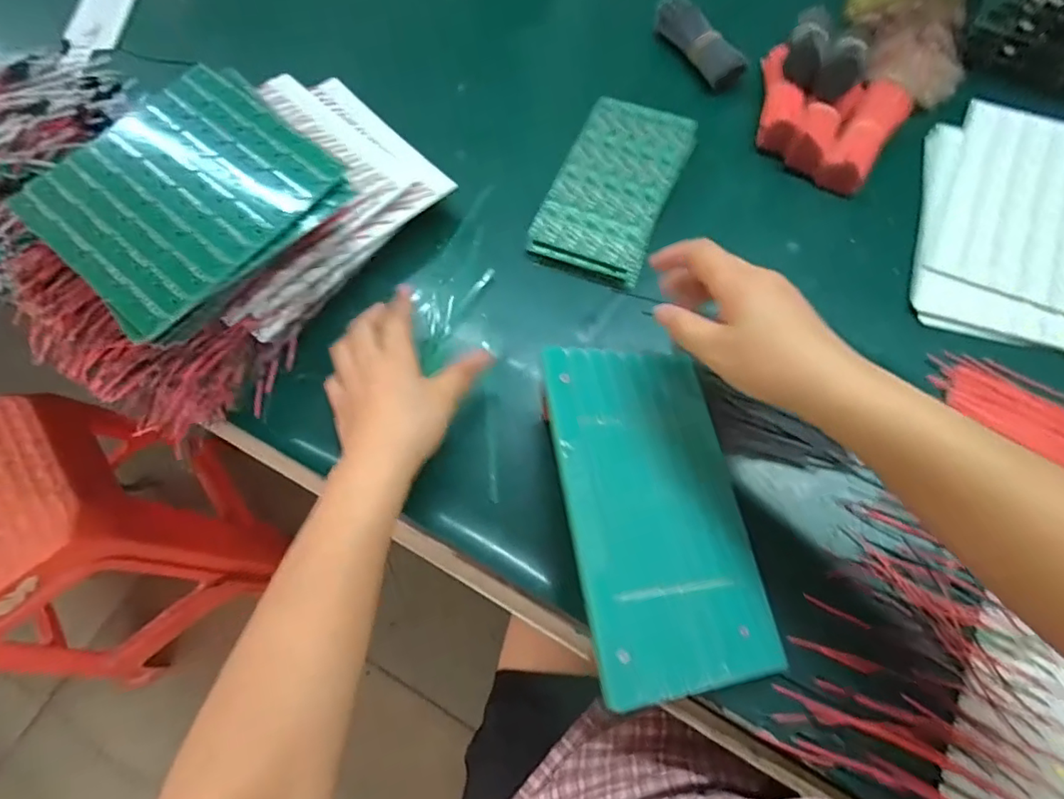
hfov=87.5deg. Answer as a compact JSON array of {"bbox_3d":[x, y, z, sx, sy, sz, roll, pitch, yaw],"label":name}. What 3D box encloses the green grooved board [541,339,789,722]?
[{"bbox_3d":[0.088,0.072,0.388,0.139,0.009,0.231,-1,66,-24],"label":"green grooved board"}]

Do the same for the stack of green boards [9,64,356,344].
[{"bbox_3d":[-0.283,-0.171,0.455,0.199,0.020,0.202,42,76,17],"label":"stack of green boards"}]

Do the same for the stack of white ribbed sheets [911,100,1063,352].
[{"bbox_3d":[0.468,-0.156,0.487,0.221,0.023,0.251,15,70,9],"label":"stack of white ribbed sheets"}]

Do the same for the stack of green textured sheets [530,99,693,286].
[{"bbox_3d":[0.079,-0.205,0.536,0.106,0.023,0.197,21,71,11],"label":"stack of green textured sheets"}]

